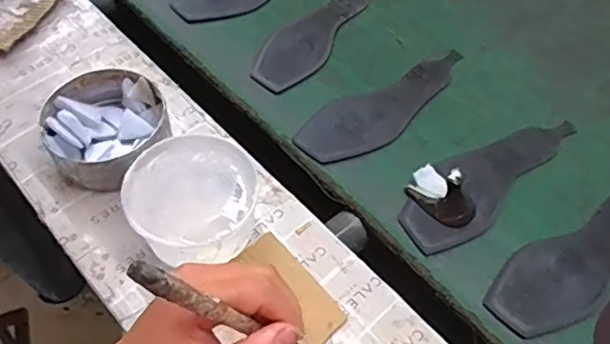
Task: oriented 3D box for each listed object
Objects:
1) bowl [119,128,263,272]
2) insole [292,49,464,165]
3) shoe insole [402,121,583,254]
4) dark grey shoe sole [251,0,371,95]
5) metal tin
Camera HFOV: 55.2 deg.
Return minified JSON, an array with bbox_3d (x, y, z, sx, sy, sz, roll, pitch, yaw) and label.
[{"bbox_3d":[-0.101,0.032,0.530,0.110,0.063,0.125,-10,56,-7],"label":"bowl"},{"bbox_3d":[0.098,-0.076,0.660,0.232,0.004,0.077,-29,59,-20],"label":"insole"},{"bbox_3d":[0.191,0.000,0.609,0.075,0.008,0.232,38,61,24],"label":"shoe insole"},{"bbox_3d":[0.013,-0.181,0.734,0.074,0.005,0.225,23,57,15],"label":"dark grey shoe sole"},{"bbox_3d":[-0.192,-0.042,0.578,0.125,0.059,0.123,1,54,-1],"label":"metal tin"}]

